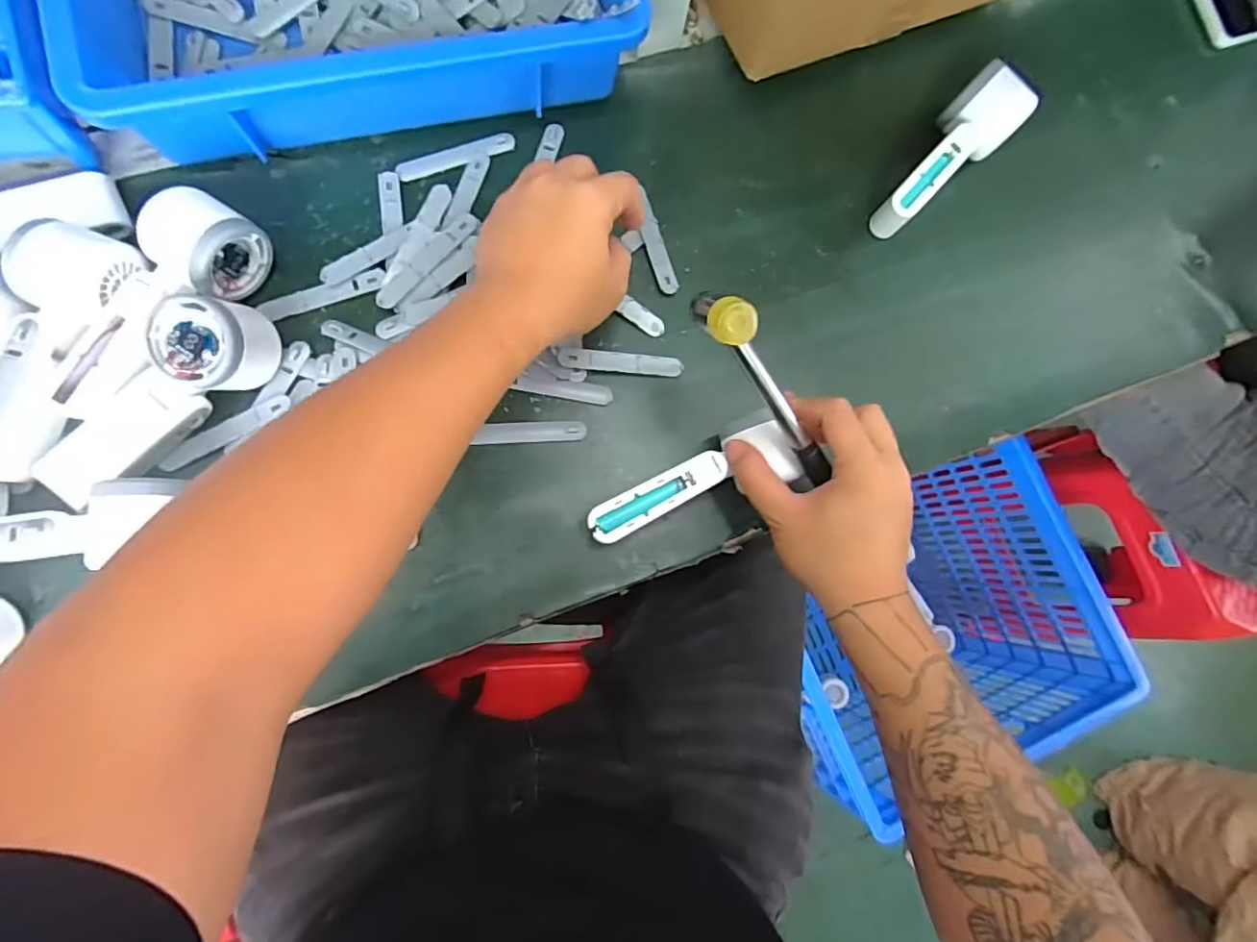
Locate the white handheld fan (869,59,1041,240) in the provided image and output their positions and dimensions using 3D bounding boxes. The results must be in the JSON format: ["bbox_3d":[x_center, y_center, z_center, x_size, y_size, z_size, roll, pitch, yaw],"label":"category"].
[{"bbox_3d":[0.261,-0.260,0.474,0.052,0.054,0.156,44,78,1],"label":"white handheld fan"}]

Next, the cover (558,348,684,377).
[{"bbox_3d":[-0.005,-0.084,0.436,0.094,0.008,0.016,3,81,-7],"label":"cover"}]

